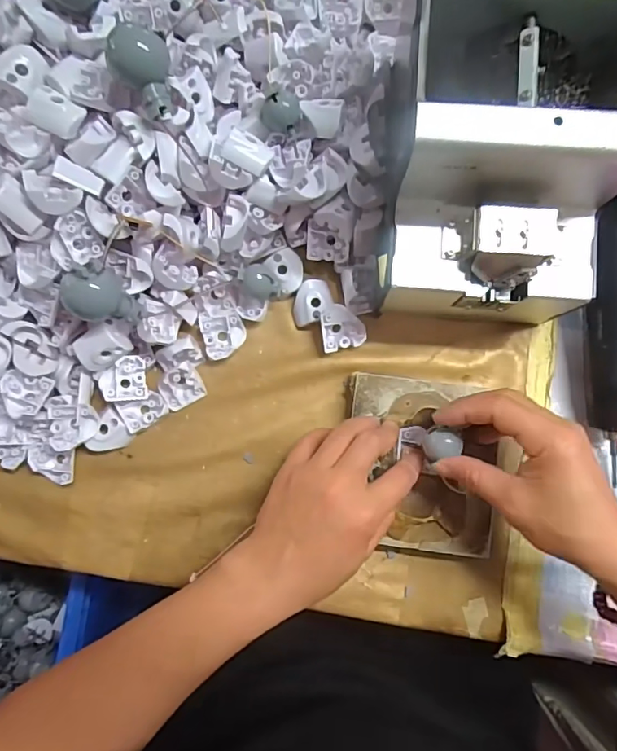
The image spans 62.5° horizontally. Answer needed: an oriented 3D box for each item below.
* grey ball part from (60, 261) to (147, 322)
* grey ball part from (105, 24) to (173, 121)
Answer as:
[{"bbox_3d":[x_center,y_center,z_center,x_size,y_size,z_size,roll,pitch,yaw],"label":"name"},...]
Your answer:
[{"bbox_3d":[-0.136,-0.054,0.336,0.042,0.035,0.030,-5,84,1],"label":"grey ball part"},{"bbox_3d":[-0.101,-0.185,0.321,0.035,0.035,0.051,-23,84,-1],"label":"grey ball part"}]

